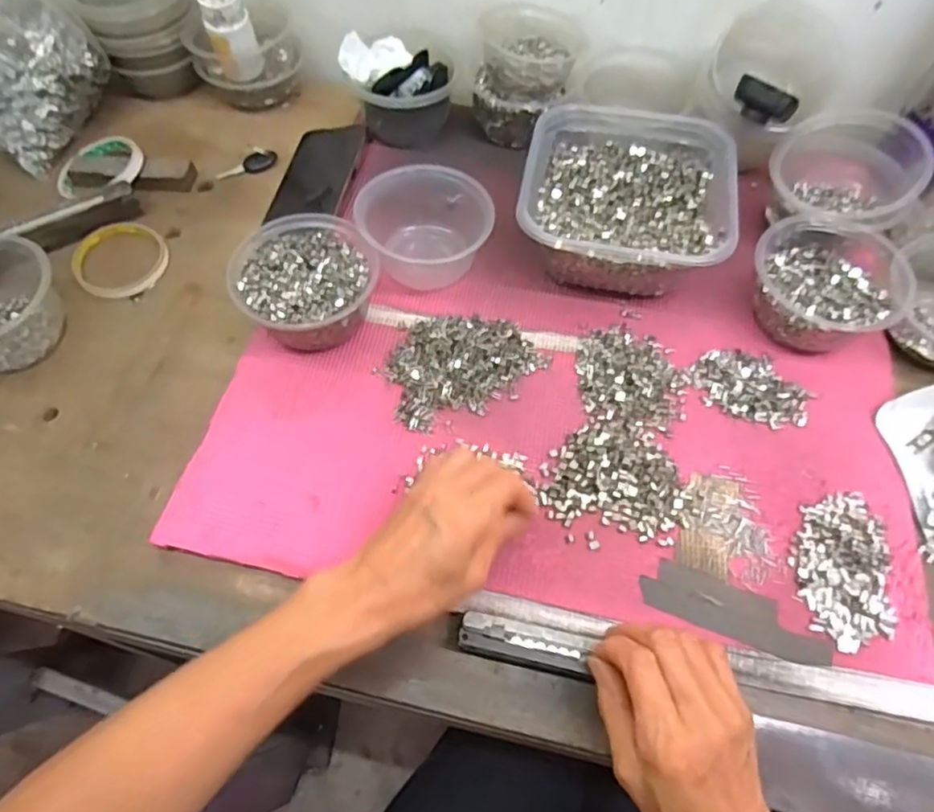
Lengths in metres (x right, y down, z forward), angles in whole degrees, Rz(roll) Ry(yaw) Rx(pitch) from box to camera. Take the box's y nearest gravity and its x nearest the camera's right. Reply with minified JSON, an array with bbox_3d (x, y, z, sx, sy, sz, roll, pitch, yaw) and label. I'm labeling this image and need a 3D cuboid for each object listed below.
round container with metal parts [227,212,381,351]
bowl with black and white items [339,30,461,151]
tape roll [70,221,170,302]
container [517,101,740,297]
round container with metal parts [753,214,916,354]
[{"bbox_3d":[-0.131,-0.100,0.516,0.111,0.058,0.112,0,62,1],"label":"round container with metal parts"},{"bbox_3d":[-0.068,-0.340,0.644,0.105,0.082,0.108,0,62,1],"label":"bowl with black and white items"},{"bbox_3d":[-0.322,-0.136,0.579,0.081,0.010,0.087,0,62,1],"label":"tape roll"},{"bbox_3d":[0.139,-0.185,0.553,0.169,0.075,0.177,10,62,6],"label":"container"},{"bbox_3d":[0.293,-0.101,0.515,0.112,0.055,0.118,0,62,1],"label":"round container with metal parts"}]

